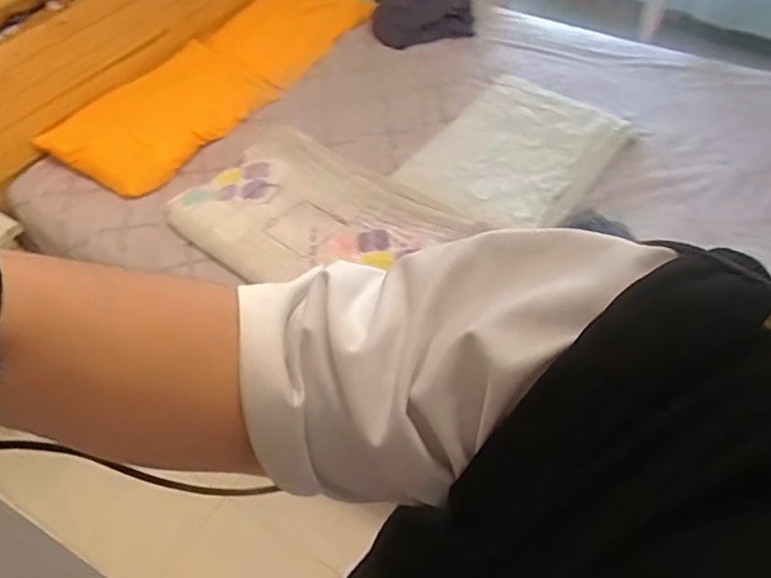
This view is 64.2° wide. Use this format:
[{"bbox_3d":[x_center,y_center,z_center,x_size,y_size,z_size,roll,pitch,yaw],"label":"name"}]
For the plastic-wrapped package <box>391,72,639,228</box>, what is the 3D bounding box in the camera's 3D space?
[{"bbox_3d":[0.369,-0.410,1.732,0.459,0.048,0.659,31,57,24],"label":"plastic-wrapped package"}]

